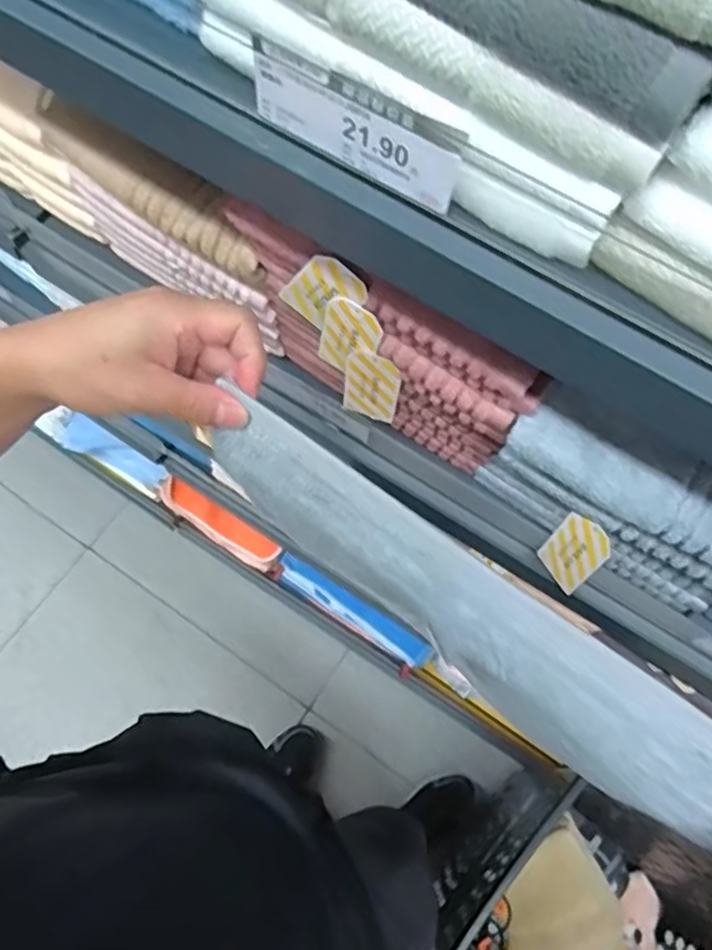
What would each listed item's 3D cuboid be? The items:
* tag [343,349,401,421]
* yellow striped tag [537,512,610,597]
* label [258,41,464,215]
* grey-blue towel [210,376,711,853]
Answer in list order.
[{"bbox_3d":[0.010,-0.060,0.456,0.037,0.095,0.005,22,69,5],"label":"tag"},{"bbox_3d":[0.152,0.055,0.459,0.005,0.077,0.040,-19,64,-19],"label":"yellow striped tag"},{"bbox_3d":[-0.001,-0.146,0.274,0.097,0.037,0.004,31,67,12],"label":"label"},{"bbox_3d":[0.053,0.069,0.336,0.309,0.069,0.012,36,32,12],"label":"grey-blue towel"}]

